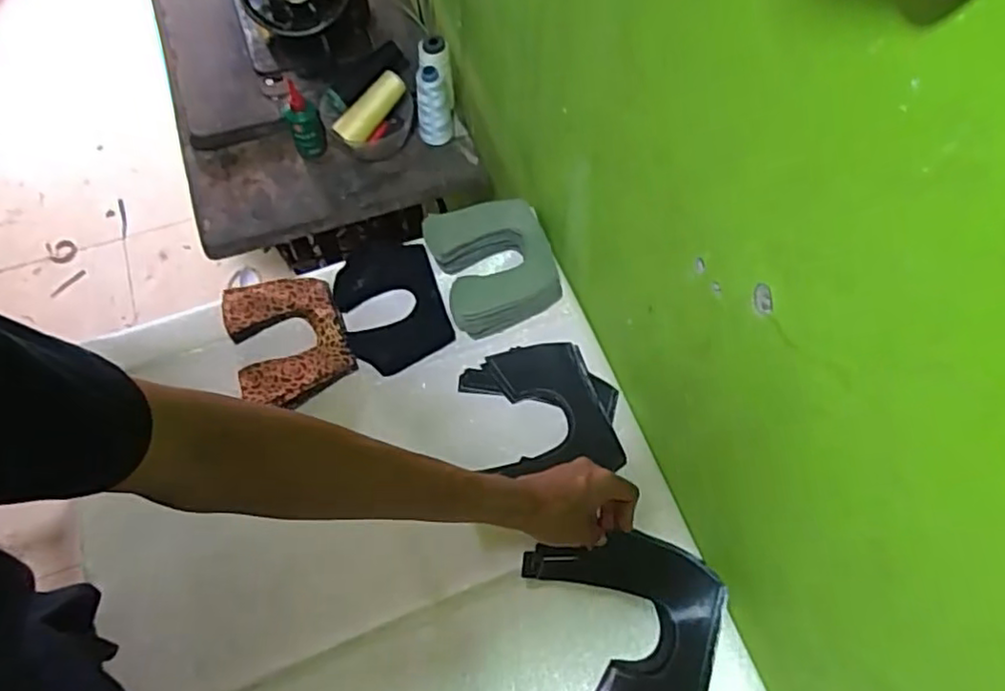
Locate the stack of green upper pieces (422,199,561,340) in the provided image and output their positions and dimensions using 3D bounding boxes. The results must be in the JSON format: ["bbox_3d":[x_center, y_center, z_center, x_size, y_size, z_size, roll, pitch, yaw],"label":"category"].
[{"bbox_3d":[-0.012,-0.095,0.810,0.136,0.076,0.149,-17,65,-8],"label":"stack of green upper pieces"}]

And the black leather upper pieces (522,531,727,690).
[{"bbox_3d":[0.121,0.270,0.629,0.173,0.059,0.167,-5,64,-3],"label":"black leather upper pieces"}]

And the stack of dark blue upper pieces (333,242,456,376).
[{"bbox_3d":[-0.137,-0.054,0.809,0.120,0.033,0.168,-18,65,-9],"label":"stack of dark blue upper pieces"}]

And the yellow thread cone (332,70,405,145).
[{"bbox_3d":[-0.177,-0.317,0.888,0.032,0.037,0.112,41,87,18],"label":"yellow thread cone"}]

